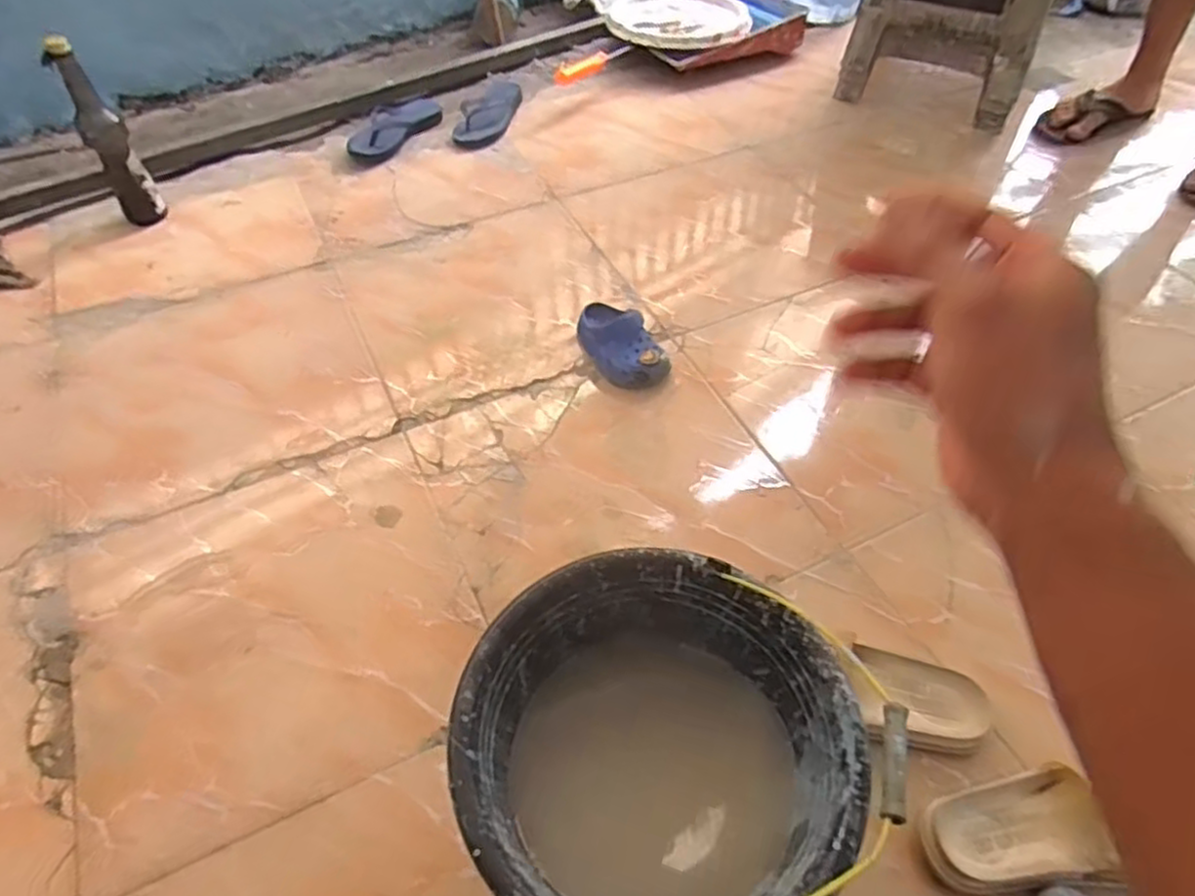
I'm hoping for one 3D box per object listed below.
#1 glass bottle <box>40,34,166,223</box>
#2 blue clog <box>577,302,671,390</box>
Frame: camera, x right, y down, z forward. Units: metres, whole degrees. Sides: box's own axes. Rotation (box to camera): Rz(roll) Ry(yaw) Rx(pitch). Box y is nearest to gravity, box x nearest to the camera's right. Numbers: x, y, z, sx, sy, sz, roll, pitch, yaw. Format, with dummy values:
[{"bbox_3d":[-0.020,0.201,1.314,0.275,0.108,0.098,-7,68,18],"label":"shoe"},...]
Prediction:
[{"bbox_3d":[-0.753,-0.477,1.118,0.061,0.287,0.064,-27,57,-20],"label":"glass bottle"},{"bbox_3d":[0.030,-0.153,1.014,0.088,0.059,0.153,-23,55,-18],"label":"blue clog"}]

